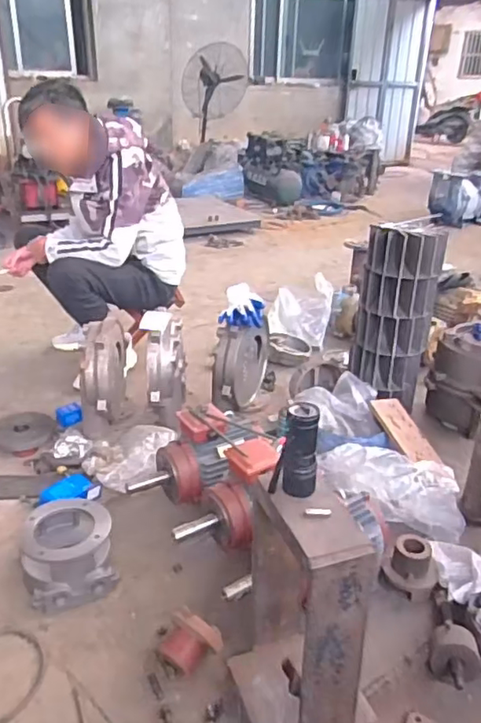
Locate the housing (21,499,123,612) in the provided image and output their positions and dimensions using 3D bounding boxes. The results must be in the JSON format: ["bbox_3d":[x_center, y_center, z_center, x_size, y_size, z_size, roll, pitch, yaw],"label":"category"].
[{"bbox_3d":[-0.377,0.401,1.274,0.182,0.138,0.224,-8,28,-19],"label":"housing"}]

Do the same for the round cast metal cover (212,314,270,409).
[{"bbox_3d":[-0.003,0.014,1.878,0.089,0.290,0.290,13,29,22],"label":"round cast metal cover"}]

